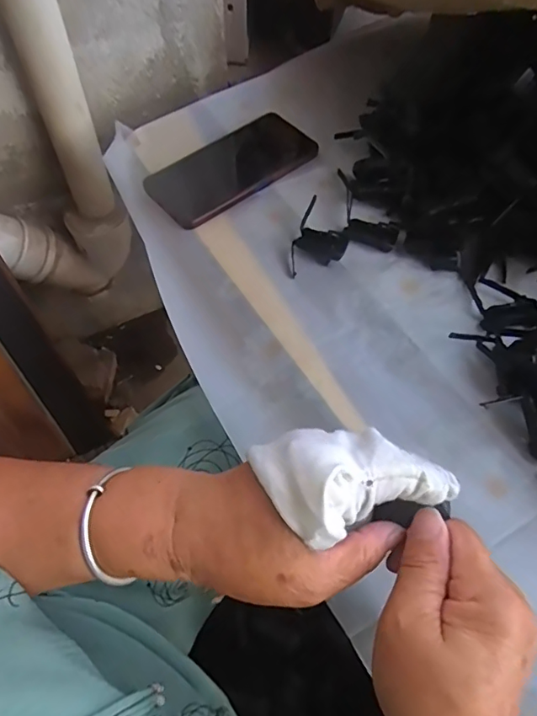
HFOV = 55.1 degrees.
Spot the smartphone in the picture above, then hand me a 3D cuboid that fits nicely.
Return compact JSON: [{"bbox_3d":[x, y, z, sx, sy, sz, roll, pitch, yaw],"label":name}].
[{"bbox_3d":[-0.034,-0.189,0.505,0.169,0.005,0.083,-35,64,-18],"label":"smartphone"}]

